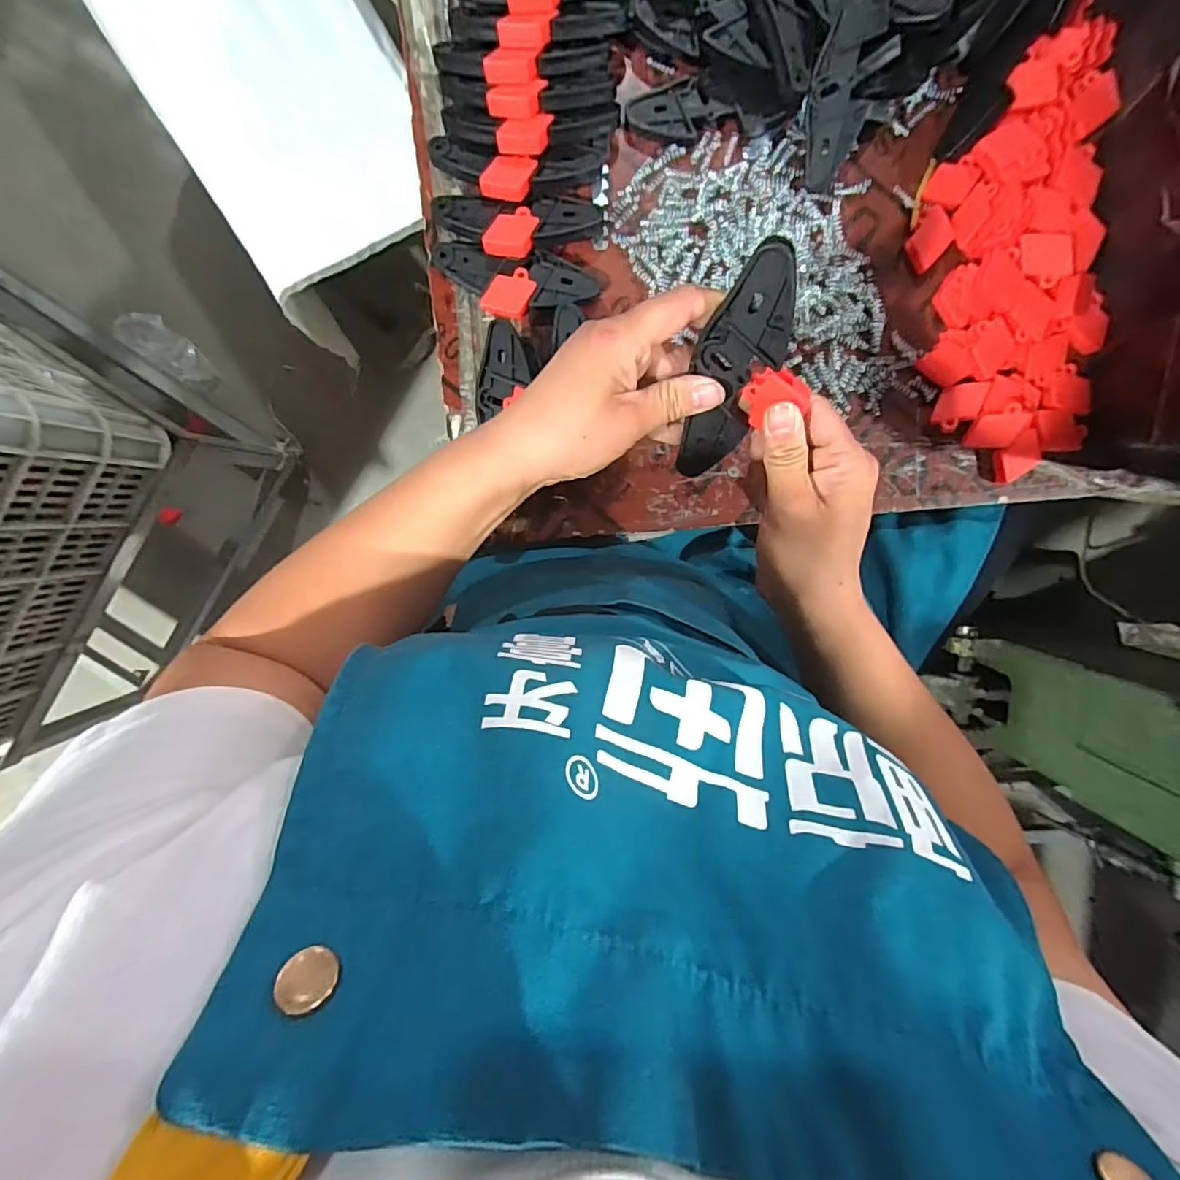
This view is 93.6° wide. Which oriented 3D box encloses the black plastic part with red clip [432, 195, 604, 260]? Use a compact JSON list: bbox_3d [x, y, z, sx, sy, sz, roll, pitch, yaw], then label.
[{"bbox_3d":[-0.054,-0.274,0.418,0.123,0.023,0.045,0,98,1],"label":"black plastic part with red clip"}]

